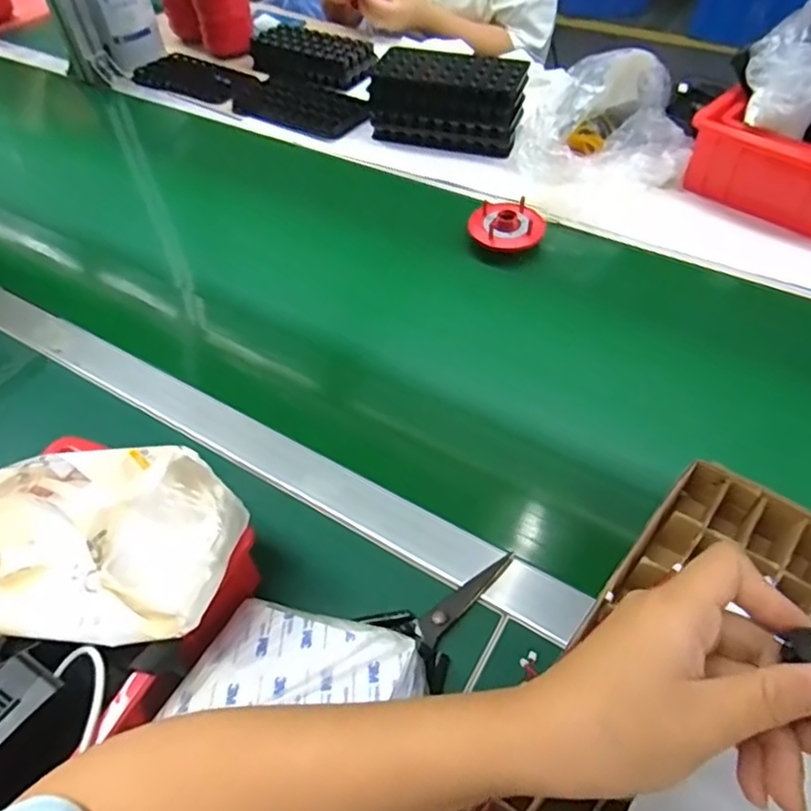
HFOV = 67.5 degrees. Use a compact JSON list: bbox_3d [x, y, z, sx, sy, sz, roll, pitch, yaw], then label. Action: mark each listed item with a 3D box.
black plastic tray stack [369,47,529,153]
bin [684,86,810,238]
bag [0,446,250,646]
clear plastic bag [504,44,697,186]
[{"bbox_3d":[0.059,-0.398,0.796,0.194,0.084,0.090,18,54,17],"label":"black plastic tray stack"},{"bbox_3d":[0.487,-0.316,0.721,0.218,0.088,0.246,36,61,28],"label":"bin"},{"bbox_3d":[-0.186,0.078,0.357,0.161,0.084,0.098,9,52,10],"label":"bag"},{"bbox_3d":[0.230,-0.327,0.710,0.191,0.100,0.161,-4,51,0],"label":"clear plastic bag"}]

